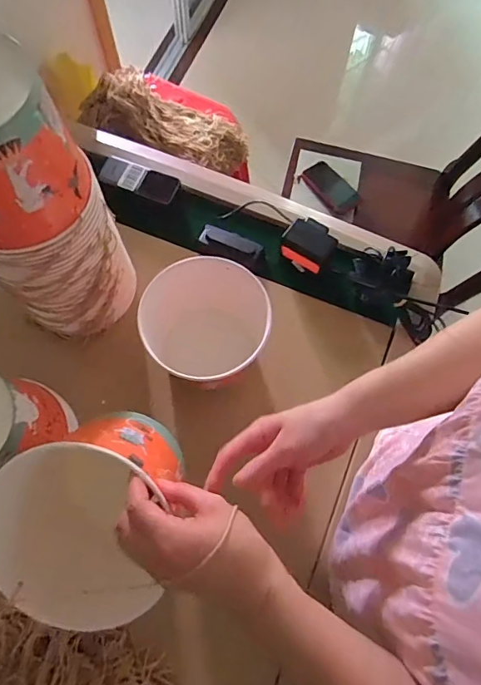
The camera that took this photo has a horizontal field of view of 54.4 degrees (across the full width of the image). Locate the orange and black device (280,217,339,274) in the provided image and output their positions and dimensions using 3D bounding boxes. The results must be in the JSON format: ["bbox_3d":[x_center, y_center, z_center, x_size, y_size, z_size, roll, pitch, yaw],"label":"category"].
[{"bbox_3d":[0.106,-0.147,0.720,0.075,0.054,0.058,36,73,11],"label":"orange and black device"}]

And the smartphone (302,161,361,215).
[{"bbox_3d":[0.229,-0.392,1.177,0.073,0.009,0.146,-41,85,1],"label":"smartphone"}]

